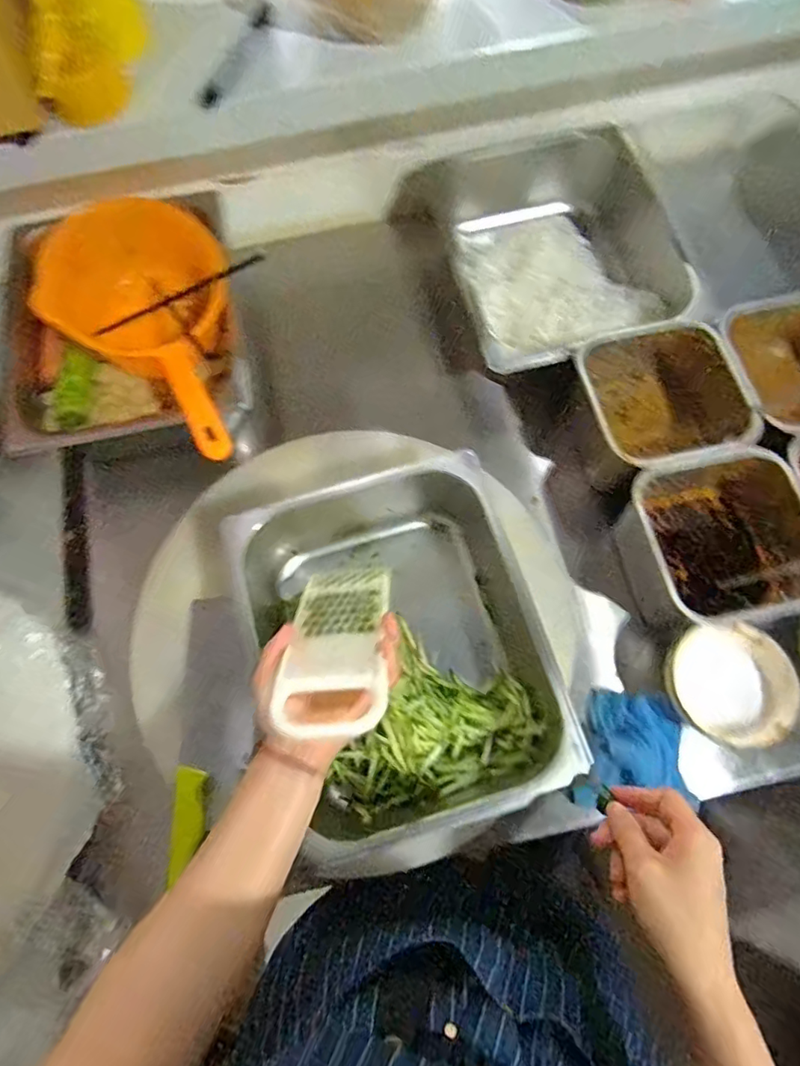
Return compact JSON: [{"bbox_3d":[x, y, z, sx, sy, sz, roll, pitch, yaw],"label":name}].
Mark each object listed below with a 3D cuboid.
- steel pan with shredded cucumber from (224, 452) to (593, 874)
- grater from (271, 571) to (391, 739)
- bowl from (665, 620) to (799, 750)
[{"bbox_3d":[0.007,0.115,0.547,0.241,0.094,0.339,-17,71,-4],"label":"steel pan with shredded cucumber"},{"bbox_3d":[-0.053,0.087,0.503,0.087,0.231,0.015,0,113,2],"label":"grater"},{"bbox_3d":[0.319,0.143,0.552,0.108,0.053,0.110,-1,70,2],"label":"bowl"}]

